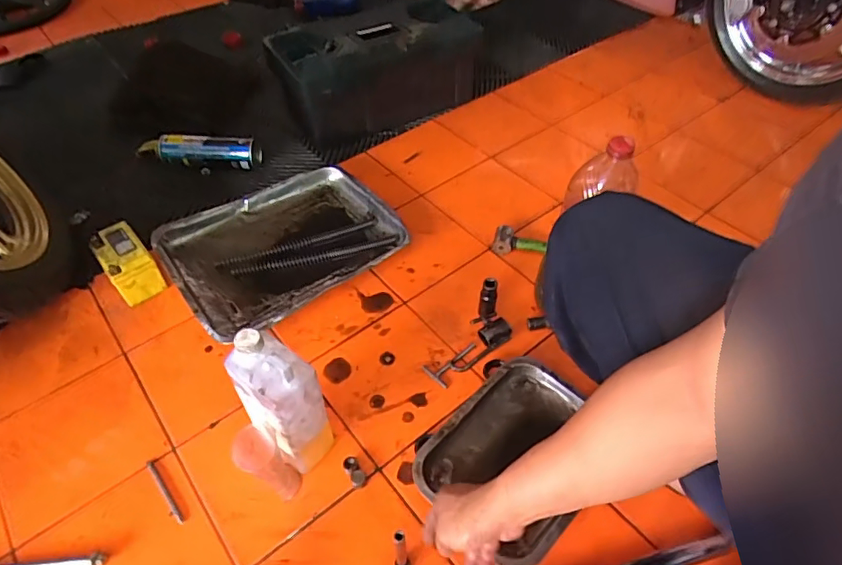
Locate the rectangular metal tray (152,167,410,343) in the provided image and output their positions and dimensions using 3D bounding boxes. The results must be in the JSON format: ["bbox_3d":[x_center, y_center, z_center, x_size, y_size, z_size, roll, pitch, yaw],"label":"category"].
[{"bbox_3d":[-0.243,-0.074,0.924,0.373,0.064,0.289,-32,55,-23],"label":"rectangular metal tray"}]

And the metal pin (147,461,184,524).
[{"bbox_3d":[-0.329,0.267,0.665,0.008,0.004,0.101,-34,56,-24],"label":"metal pin"}]

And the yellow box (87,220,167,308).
[{"bbox_3d":[-0.493,-0.031,0.874,0.073,0.084,0.116,-34,56,-24],"label":"yellow box"}]

